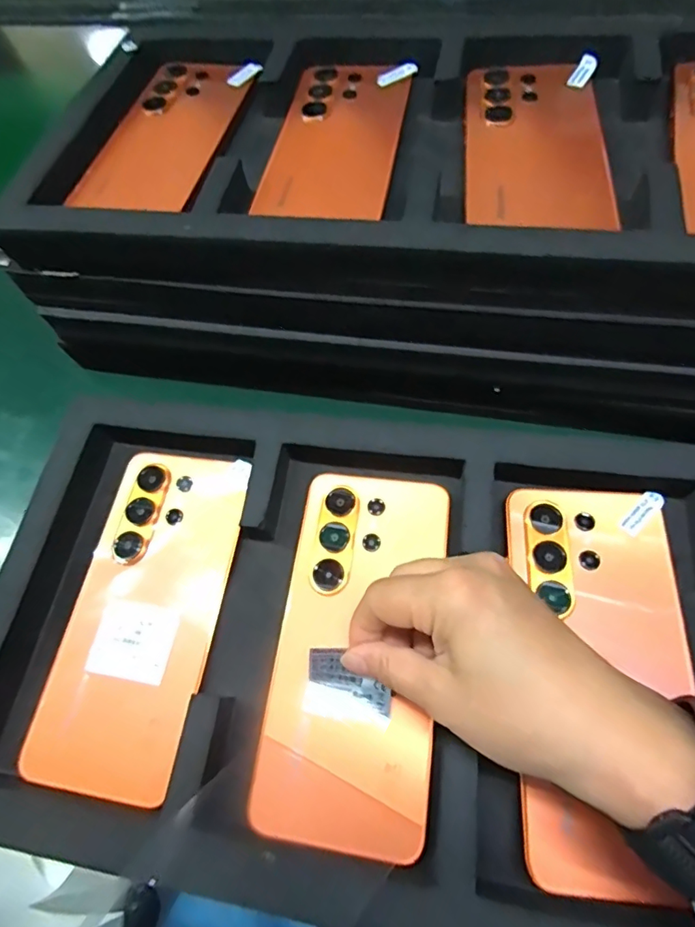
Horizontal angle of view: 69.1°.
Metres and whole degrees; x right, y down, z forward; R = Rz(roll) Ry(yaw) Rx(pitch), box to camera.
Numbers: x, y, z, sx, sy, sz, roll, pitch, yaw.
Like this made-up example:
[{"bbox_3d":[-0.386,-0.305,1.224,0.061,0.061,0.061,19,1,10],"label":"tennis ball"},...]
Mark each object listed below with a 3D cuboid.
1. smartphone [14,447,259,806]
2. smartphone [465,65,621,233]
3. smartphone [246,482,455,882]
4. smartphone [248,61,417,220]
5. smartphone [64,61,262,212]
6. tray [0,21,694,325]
[{"bbox_3d":[-0.105,0.074,0.264,0.076,0.004,0.167,9,68,6],"label":"smartphone"},{"bbox_3d":[0.109,-0.189,0.294,0.076,0.009,0.150,4,64,8],"label":"smartphone"},{"bbox_3d":[0.005,0.084,0.245,0.077,0.008,0.169,7,65,7],"label":"smartphone"},{"bbox_3d":[-0.006,-0.204,0.313,0.075,0.013,0.150,7,65,10],"label":"smartphone"},{"bbox_3d":[-0.121,-0.223,0.341,0.075,0.006,0.151,14,68,7],"label":"smartphone"},{"bbox_3d":[0.049,-0.185,0.300,0.477,0.050,0.239,7,65,10],"label":"tray"}]

